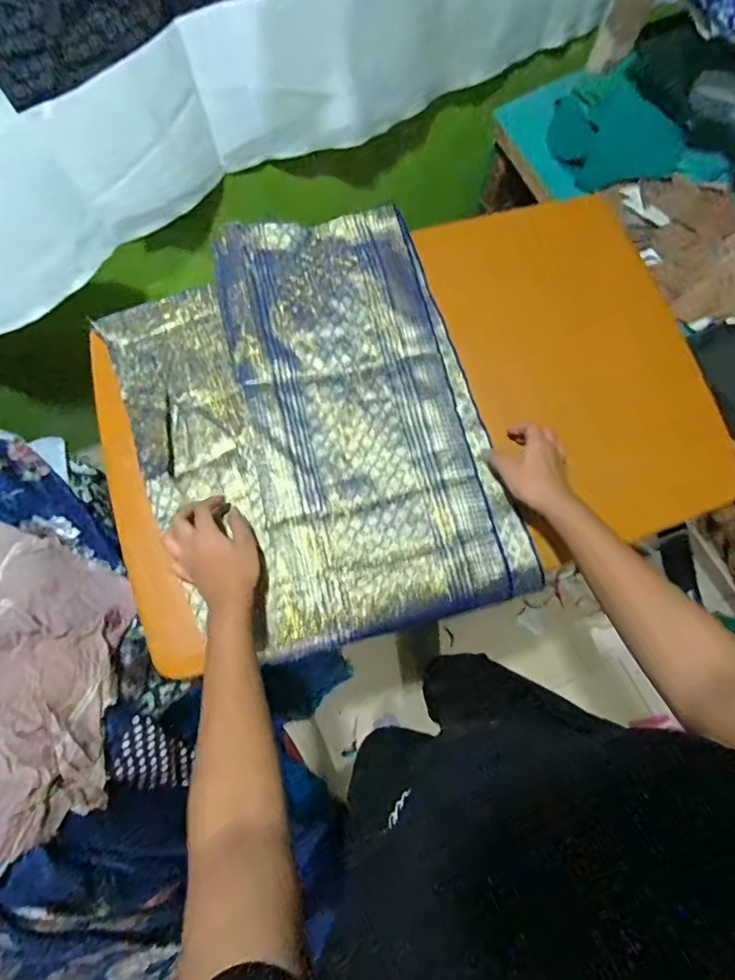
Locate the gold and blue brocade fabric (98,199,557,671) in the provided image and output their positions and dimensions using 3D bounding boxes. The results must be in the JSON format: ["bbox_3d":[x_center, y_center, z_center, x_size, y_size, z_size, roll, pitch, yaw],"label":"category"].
[{"bbox_3d":[-0.074,-0.091,0.649,0.409,0.031,0.535,-16,77,-5],"label":"gold and blue brocade fabric"}]

